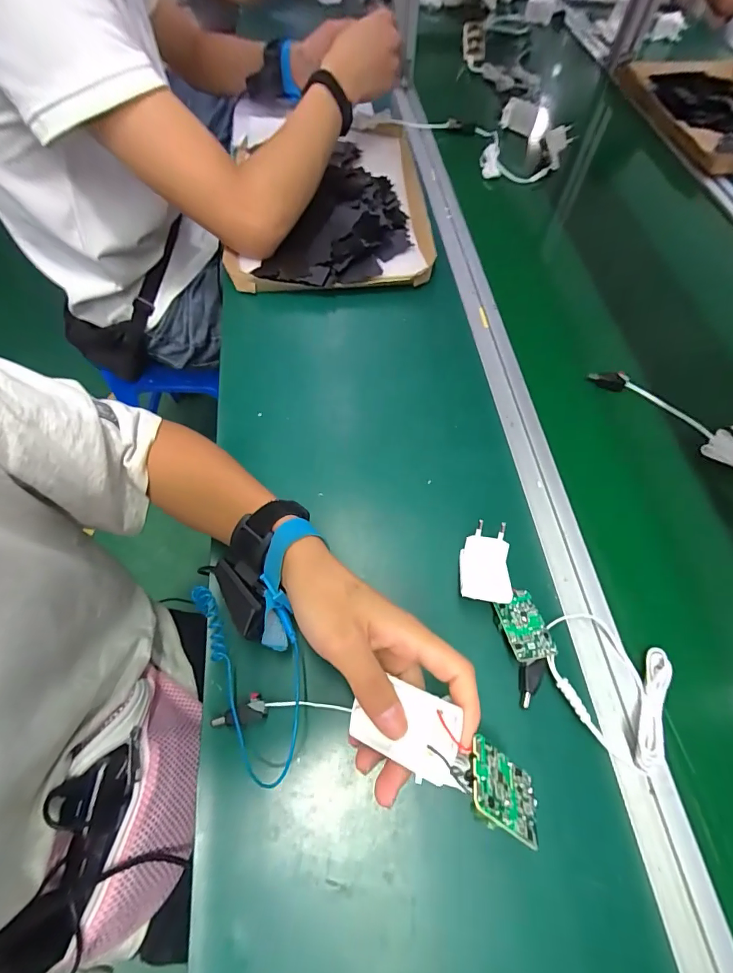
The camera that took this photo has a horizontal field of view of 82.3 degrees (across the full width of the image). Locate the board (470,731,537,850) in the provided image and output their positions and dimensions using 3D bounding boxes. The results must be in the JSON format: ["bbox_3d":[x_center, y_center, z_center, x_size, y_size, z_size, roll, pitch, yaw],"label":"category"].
[{"bbox_3d":[0.073,0.160,0.218,0.053,0.004,0.037,44,34,-18],"label":"board"}]

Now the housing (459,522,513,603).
[{"bbox_3d":[0.096,0.064,0.343,0.038,0.020,0.062,7,62,6],"label":"housing"}]

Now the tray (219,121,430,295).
[{"bbox_3d":[-0.054,-0.414,0.594,0.265,0.033,0.376,-5,61,0],"label":"tray"}]

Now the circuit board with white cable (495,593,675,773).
[{"bbox_3d":[0.161,0.141,0.325,0.134,0.024,0.088,22,65,14],"label":"circuit board with white cable"}]

